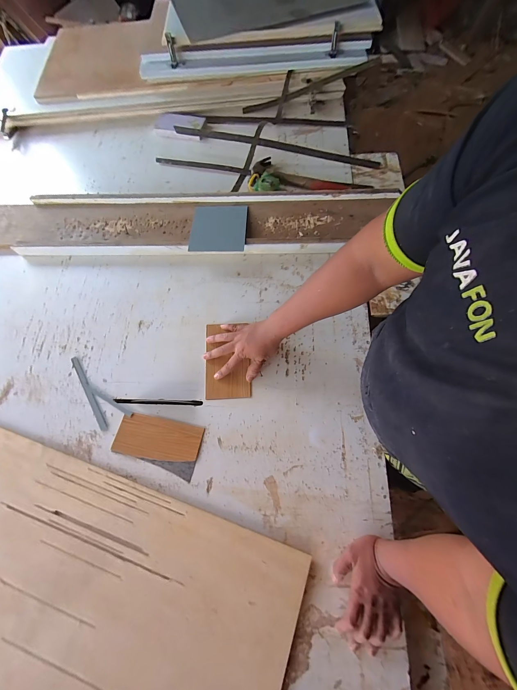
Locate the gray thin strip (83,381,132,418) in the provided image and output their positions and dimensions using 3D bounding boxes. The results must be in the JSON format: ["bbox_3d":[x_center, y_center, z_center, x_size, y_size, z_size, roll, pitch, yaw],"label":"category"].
[{"bbox_3d":[-0.348,0.125,0.611,0.143,0.004,0.013,28,74,10],"label":"gray thin strip"}]

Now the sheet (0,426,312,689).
[{"bbox_3d":[-0.325,0.453,0.482,0.764,0.015,0.392,18,72,7],"label":"sheet"}]

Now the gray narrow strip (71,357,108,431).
[{"bbox_3d":[-0.399,0.111,0.622,0.017,0.004,0.197,-32,74,-9],"label":"gray narrow strip"}]

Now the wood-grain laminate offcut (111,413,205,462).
[{"bbox_3d":[-0.217,0.204,0.578,0.182,0.006,0.083,10,72,4],"label":"wood-grain laminate offcut"}]

